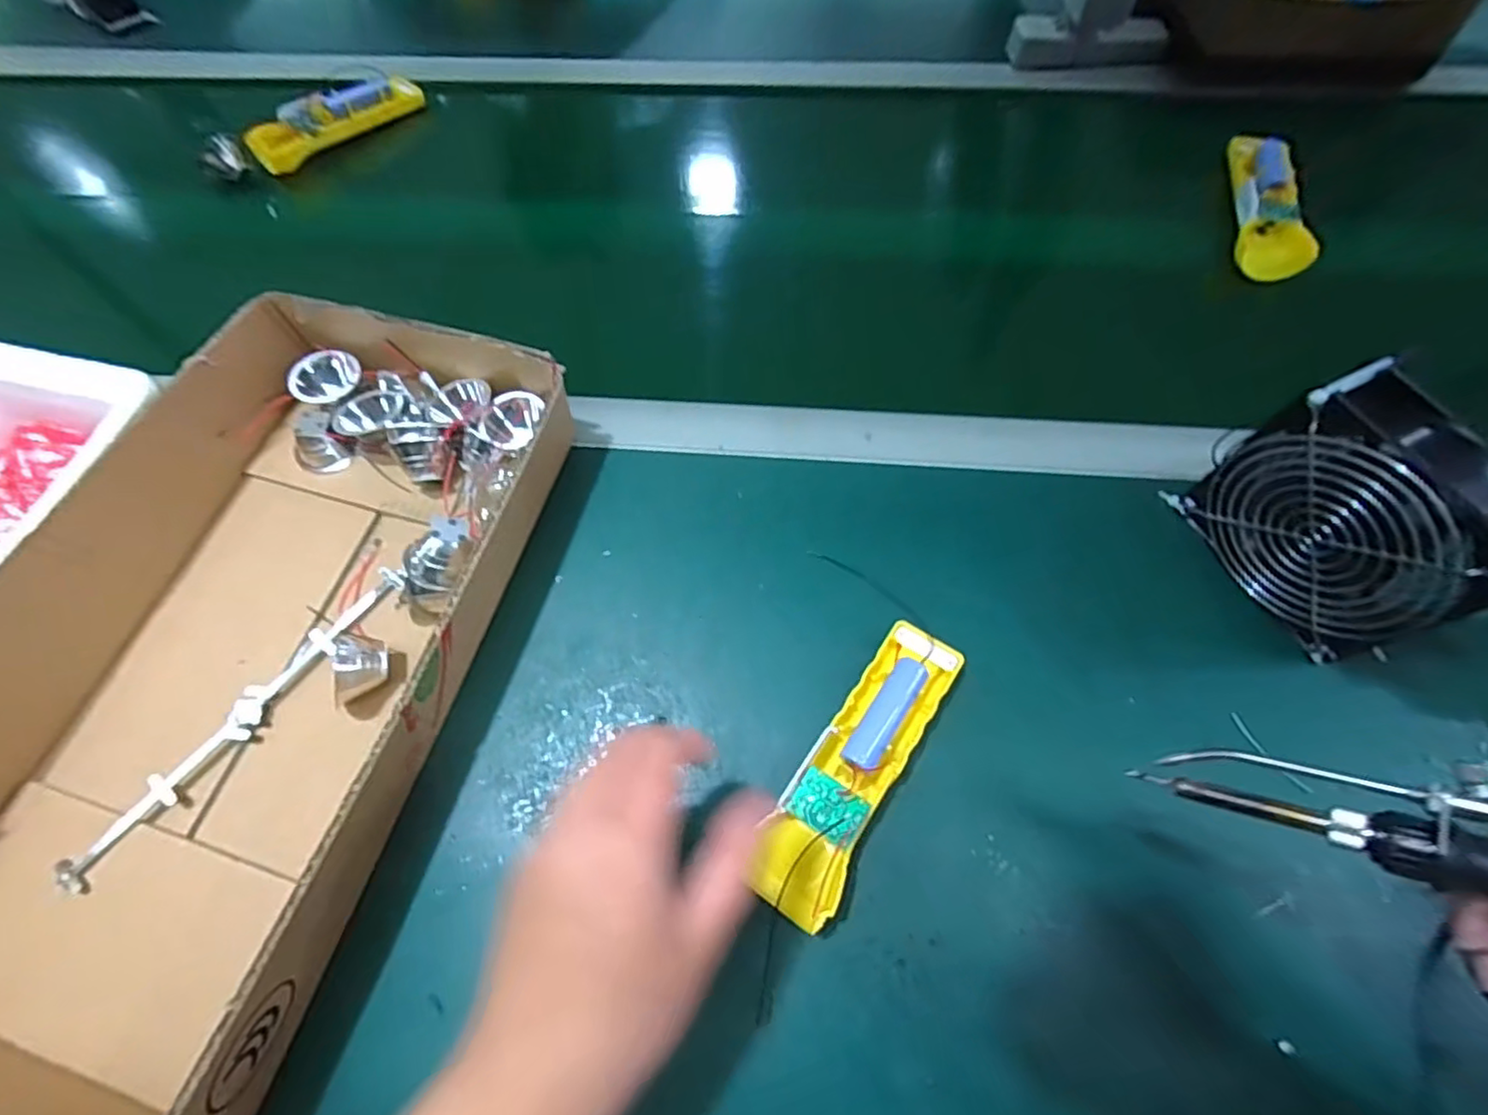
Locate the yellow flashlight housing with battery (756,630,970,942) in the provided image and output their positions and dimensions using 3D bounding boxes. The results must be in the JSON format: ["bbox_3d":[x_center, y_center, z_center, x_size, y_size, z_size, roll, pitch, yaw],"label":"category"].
[{"bbox_3d":[0.062,0.107,0.336,0.044,0.032,0.163,32,70,13],"label":"yellow flashlight housing with battery"}]

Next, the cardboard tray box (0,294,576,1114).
[{"bbox_3d":[-0.275,0.045,0.354,0.228,0.075,0.416,15,67,7],"label":"cardboard tray box"}]

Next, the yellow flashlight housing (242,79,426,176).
[{"bbox_3d":[-0.393,-0.425,0.612,0.162,0.031,0.041,-41,72,-16],"label":"yellow flashlight housing"}]

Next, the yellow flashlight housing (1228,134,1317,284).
[{"bbox_3d":[0.429,-0.296,0.527,0.042,0.031,0.166,11,67,5],"label":"yellow flashlight housing"}]

